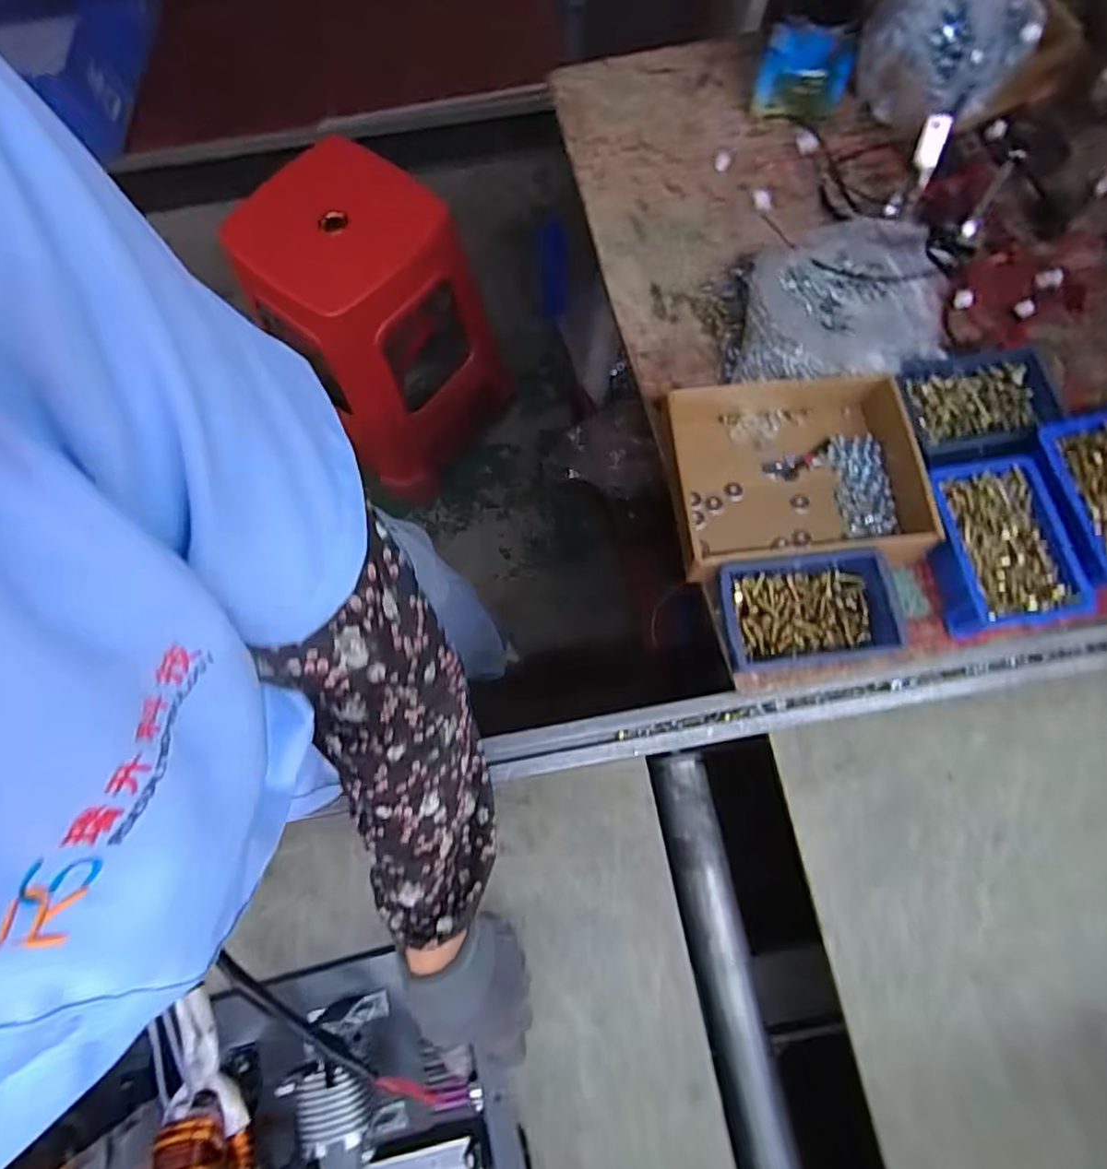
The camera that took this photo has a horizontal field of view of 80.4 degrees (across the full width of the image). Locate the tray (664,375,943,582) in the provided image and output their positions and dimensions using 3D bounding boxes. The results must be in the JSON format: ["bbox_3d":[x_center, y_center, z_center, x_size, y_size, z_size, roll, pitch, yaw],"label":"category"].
[{"bbox_3d":[0.223,-0.099,0.611,0.222,0.057,0.179,-5,75,-1],"label":"tray"}]

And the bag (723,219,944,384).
[{"bbox_3d":[0.271,-0.262,0.638,0.189,0.089,0.140,-5,75,-1],"label":"bag"}]

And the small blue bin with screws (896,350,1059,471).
[{"bbox_3d":[0.401,-0.161,0.628,0.142,0.052,0.110,-9,75,-2],"label":"small blue bin with screws"}]

